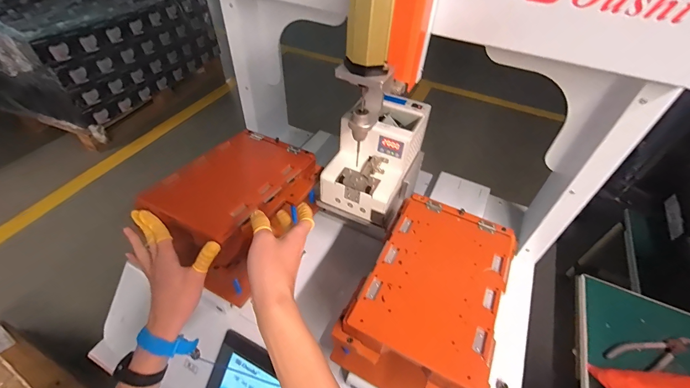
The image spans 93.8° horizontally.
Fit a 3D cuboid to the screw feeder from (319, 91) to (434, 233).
[{"bbox_3d":[0.062,-0.066,0.612,0.143,0.151,0.203,26,51,20],"label":"screw feeder"}]

